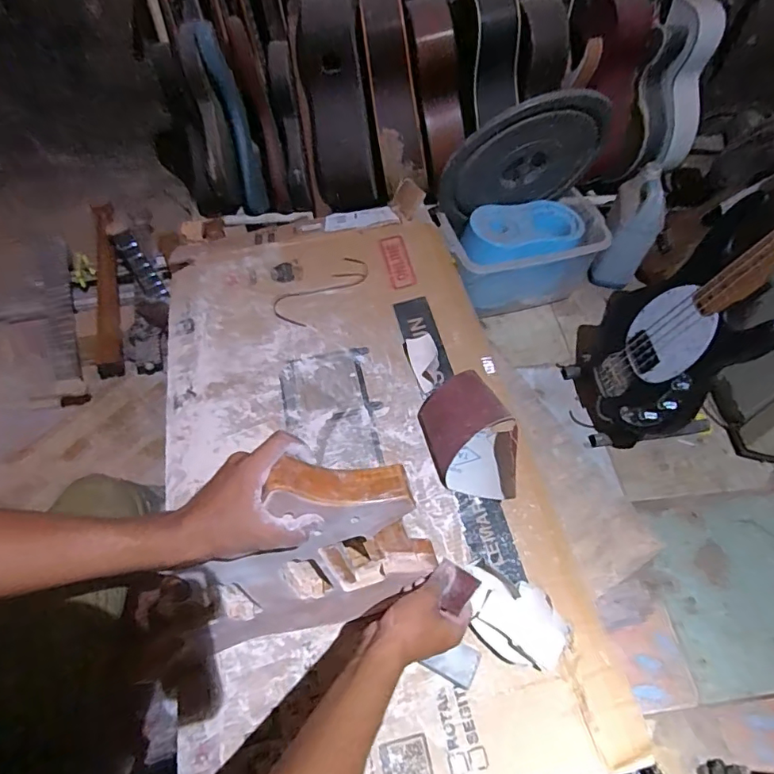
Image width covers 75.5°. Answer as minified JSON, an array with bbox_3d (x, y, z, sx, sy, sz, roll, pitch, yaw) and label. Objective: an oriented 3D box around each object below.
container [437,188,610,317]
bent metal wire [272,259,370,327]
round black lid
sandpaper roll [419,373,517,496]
[{"bbox_3d":[0.385,-0.377,1.411,0.477,0.210,0.226,-15,62,-11],"label":"container"},{"bbox_3d":[-0.121,-0.180,0.910,0.183,0.032,0.081,-39,69,-22],"label":"bent metal wire"},{"bbox_3d":[0.332,-0.538,1.228,0.423,0.377,0.057,-27,73,28],"label":"round black lid"},{"bbox_3d":[0.119,0.072,0.735,0.135,0.073,0.184,2,60,-1],"label":"sandpaper roll"}]

